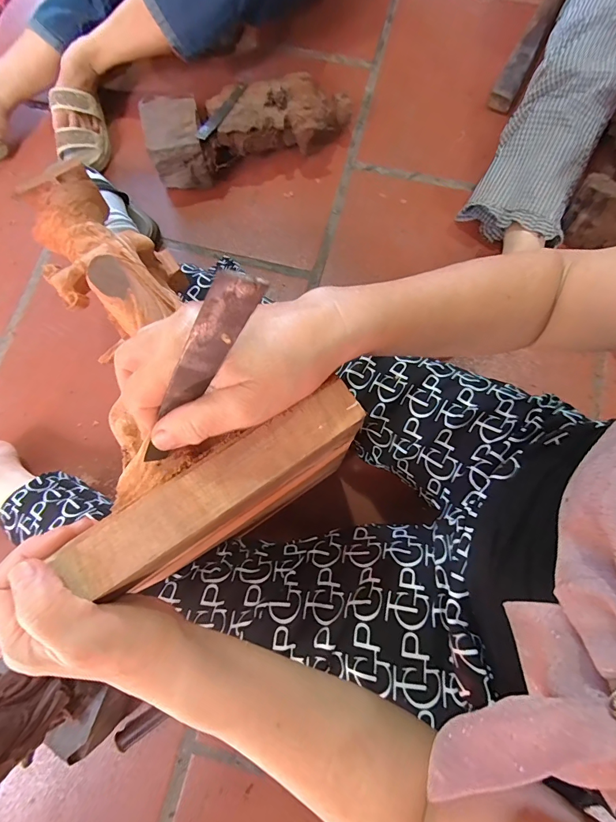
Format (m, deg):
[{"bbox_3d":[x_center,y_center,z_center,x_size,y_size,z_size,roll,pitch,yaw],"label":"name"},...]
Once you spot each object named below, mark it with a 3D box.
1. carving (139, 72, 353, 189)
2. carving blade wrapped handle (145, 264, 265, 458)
[{"bbox_3d":[-0.108,-0.535,0.735,0.372,0.100,0.136,-11,76,-2],"label":"carving"},{"bbox_3d":[-0.059,-0.013,0.192,0.013,0.135,0.015,49,38,11],"label":"carving blade wrapped handle"}]

